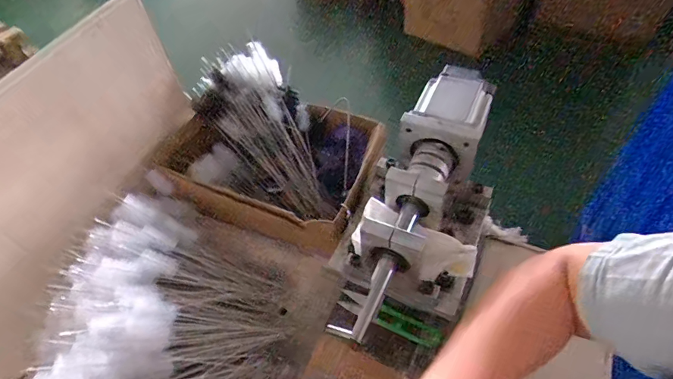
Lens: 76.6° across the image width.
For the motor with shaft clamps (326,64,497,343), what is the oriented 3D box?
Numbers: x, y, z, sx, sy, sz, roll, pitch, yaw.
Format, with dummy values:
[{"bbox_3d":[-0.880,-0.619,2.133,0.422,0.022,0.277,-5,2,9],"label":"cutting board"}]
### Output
[{"bbox_3d":[0.099,0.010,0.487,0.147,0.142,0.298,19,55,20],"label":"motor with shaft clamps"}]

